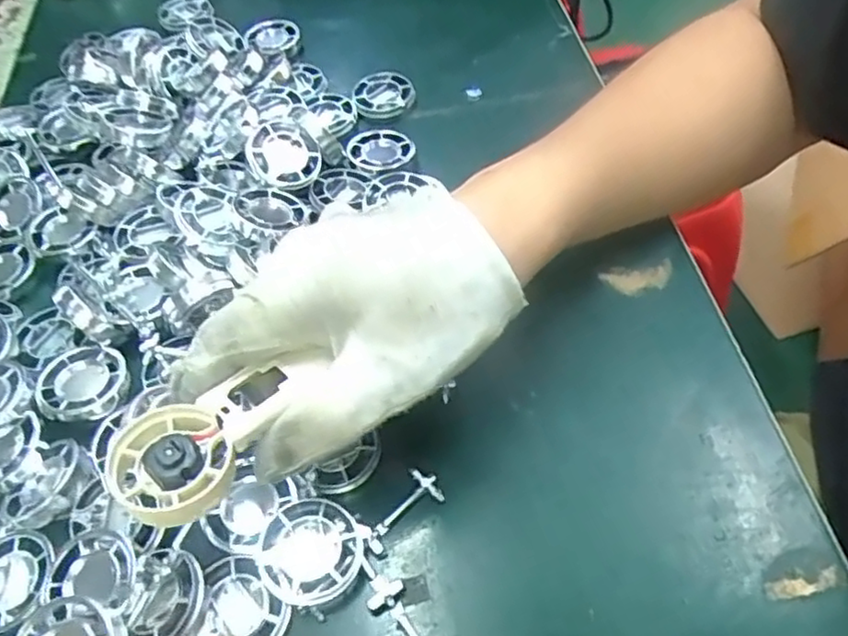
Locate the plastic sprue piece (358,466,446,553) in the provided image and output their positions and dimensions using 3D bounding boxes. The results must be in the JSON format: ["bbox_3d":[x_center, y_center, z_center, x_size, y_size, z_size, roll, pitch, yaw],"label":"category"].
[{"bbox_3d":[-0.010,0.076,0.279,0.038,0.004,0.017,-36,60,-21],"label":"plastic sprue piece"}]

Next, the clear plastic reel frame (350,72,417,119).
[{"bbox_3d":[-0.026,-0.138,0.430,0.038,0.009,0.038,-9,54,-4],"label":"clear plastic reel frame"}]

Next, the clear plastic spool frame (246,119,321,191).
[{"bbox_3d":[-0.075,-0.088,0.375,0.038,0.010,0.038,-24,84,-28],"label":"clear plastic spool frame"}]

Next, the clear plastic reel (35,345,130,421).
[{"bbox_3d":[-0.153,0.030,0.312,0.037,0.012,0.037,-1,54,2],"label":"clear plastic reel"}]

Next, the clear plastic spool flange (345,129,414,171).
[{"bbox_3d":[-0.025,-0.097,0.396,0.038,0.008,0.035,-1,54,2],"label":"clear plastic spool flange"}]

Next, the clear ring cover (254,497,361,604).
[{"bbox_3d":[-0.043,0.089,0.264,0.037,0.014,0.038,-20,55,-11],"label":"clear ring cover"}]

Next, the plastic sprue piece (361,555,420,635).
[{"bbox_3d":[-0.008,0.110,0.254,0.014,0.006,0.050,-34,59,-20],"label":"plastic sprue piece"}]

